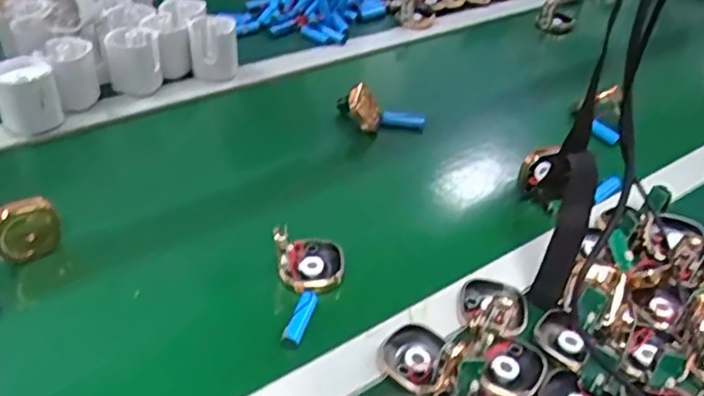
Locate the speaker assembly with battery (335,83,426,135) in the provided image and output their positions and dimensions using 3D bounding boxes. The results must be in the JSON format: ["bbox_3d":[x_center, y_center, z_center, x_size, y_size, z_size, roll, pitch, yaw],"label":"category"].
[{"bbox_3d":[0.035,-0.098,0.747,0.099,0.041,0.030,18,34,-10],"label":"speaker assembly with battery"}]

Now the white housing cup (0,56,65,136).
[{"bbox_3d":[-0.348,-0.111,0.692,0.059,0.062,0.059,3,36,-2],"label":"white housing cup"}]

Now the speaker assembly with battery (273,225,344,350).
[{"bbox_3d":[-0.035,0.062,0.521,0.056,0.045,0.114,3,36,-3],"label":"speaker assembly with battery"}]

